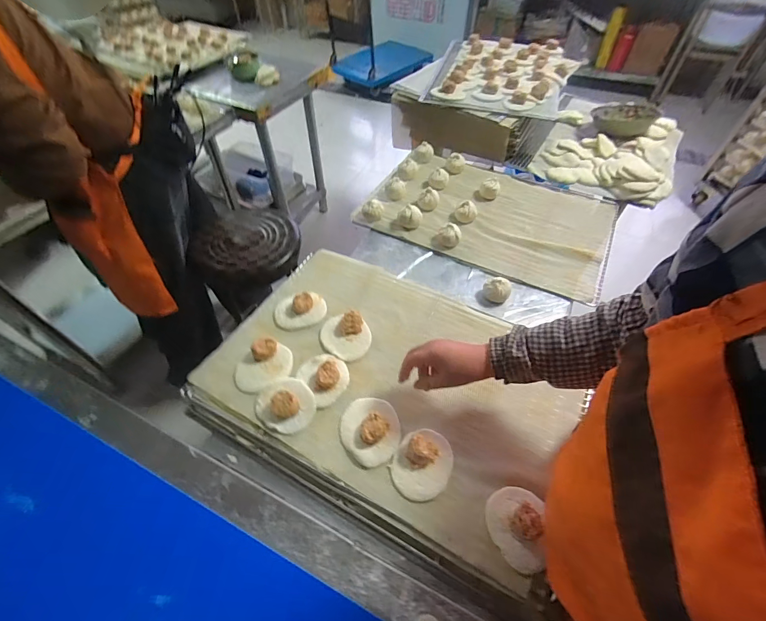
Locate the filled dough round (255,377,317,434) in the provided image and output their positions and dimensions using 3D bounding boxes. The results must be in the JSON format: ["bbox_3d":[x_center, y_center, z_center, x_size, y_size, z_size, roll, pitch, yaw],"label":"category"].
[{"bbox_3d":[-0.153,0.148,0.566,0.085,0.032,0.091,0,52,0],"label":"filled dough round"}]

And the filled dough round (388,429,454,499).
[{"bbox_3d":[0.057,0.215,0.513,0.080,0.035,0.098,24,55,18],"label":"filled dough round"}]

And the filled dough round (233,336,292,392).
[{"bbox_3d":[-0.207,0.086,0.613,0.098,0.034,0.091,-16,54,-13],"label":"filled dough round"}]

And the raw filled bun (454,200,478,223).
[{"bbox_3d":[0.207,-0.245,0.893,0.055,0.044,0.048,14,53,10],"label":"raw filled bun"}]

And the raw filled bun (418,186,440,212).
[{"bbox_3d":[0.118,-0.287,0.924,0.055,0.042,0.047,6,52,4],"label":"raw filled bun"}]

